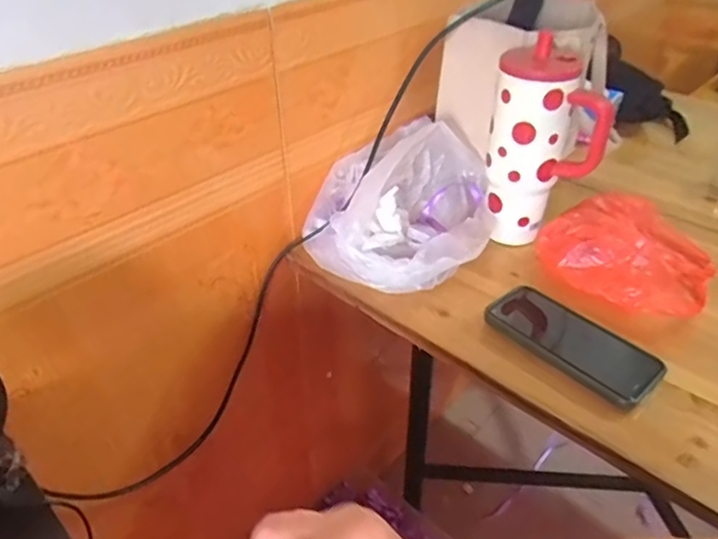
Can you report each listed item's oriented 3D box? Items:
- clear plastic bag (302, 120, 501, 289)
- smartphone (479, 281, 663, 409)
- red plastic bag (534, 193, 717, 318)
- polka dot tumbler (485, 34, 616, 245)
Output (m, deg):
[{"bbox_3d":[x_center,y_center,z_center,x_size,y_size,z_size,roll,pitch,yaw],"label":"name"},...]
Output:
[{"bbox_3d":[0.061,-0.083,0.680,0.212,0.096,0.260,22,43,26],"label":"clear plastic bag"},{"bbox_3d":[0.207,0.067,0.561,0.081,0.014,0.163,-27,45,-30],"label":"smartphone"},{"bbox_3d":[0.317,-0.026,0.646,0.194,0.054,0.175,-27,45,-30],"label":"red plastic bag"},{"bbox_3d":[0.201,-0.124,0.633,0.081,0.209,0.112,-16,40,-19],"label":"polka dot tumbler"}]

